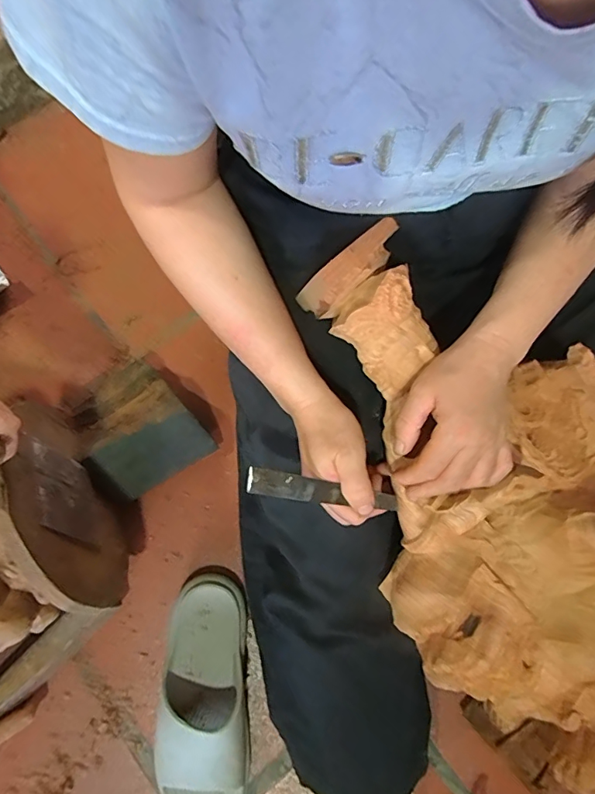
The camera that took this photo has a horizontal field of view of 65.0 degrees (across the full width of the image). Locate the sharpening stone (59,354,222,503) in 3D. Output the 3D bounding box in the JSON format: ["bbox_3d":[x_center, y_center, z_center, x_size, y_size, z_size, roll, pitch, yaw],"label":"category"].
[{"bbox_3d":[-0.206,0.025,0.583,0.144,0.082,0.176,-31,79,-8],"label":"sharpening stone"}]

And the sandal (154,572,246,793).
[{"bbox_3d":[-0.102,0.338,0.521,0.097,0.063,0.258,1,77,-1],"label":"sandal"}]

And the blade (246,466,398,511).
[{"bbox_3d":[0.024,0.080,0.388,0.141,0.005,0.021,15,86,-22],"label":"blade"}]

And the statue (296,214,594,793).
[{"bbox_3d":[0.215,0.073,0.421,0.373,0.153,0.506,-43,81,-10],"label":"statue"}]

